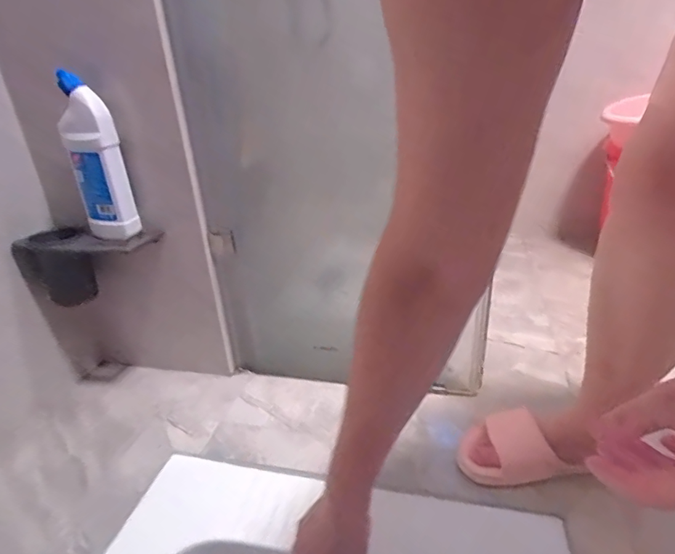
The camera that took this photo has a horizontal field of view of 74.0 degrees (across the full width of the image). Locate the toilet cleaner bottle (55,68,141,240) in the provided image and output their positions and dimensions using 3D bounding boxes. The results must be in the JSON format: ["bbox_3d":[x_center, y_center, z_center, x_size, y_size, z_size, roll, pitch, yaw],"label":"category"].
[{"bbox_3d":[-0.392,-0.188,0.728,0.078,0.250,0.070,-20,30,-25],"label":"toilet cleaner bottle"}]

